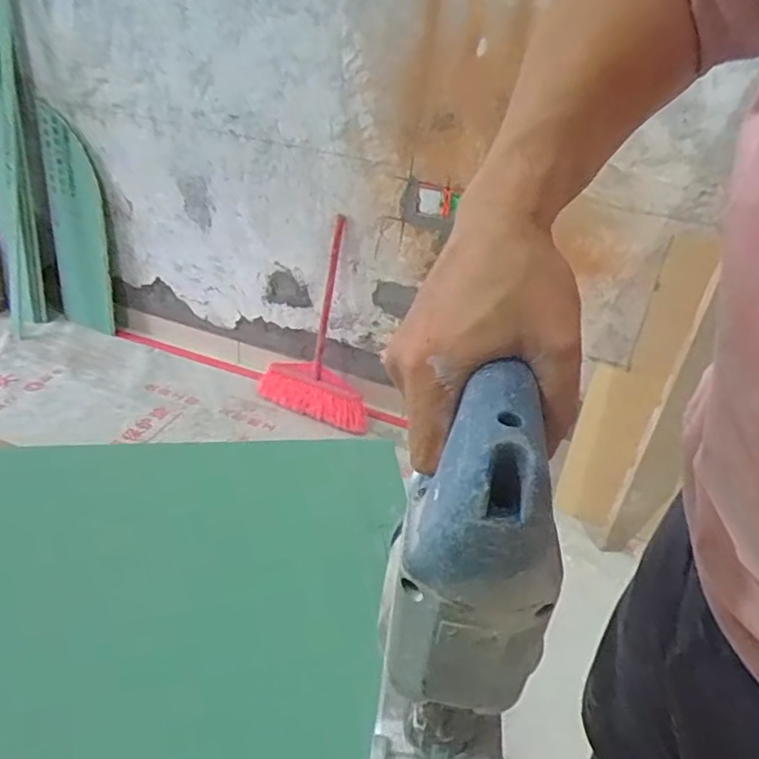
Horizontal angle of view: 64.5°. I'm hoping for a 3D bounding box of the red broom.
[{"bbox_3d":[-0.178,-0.162,1.737,0.349,0.608,0.118,9,17,5],"label":"red broom"}]

